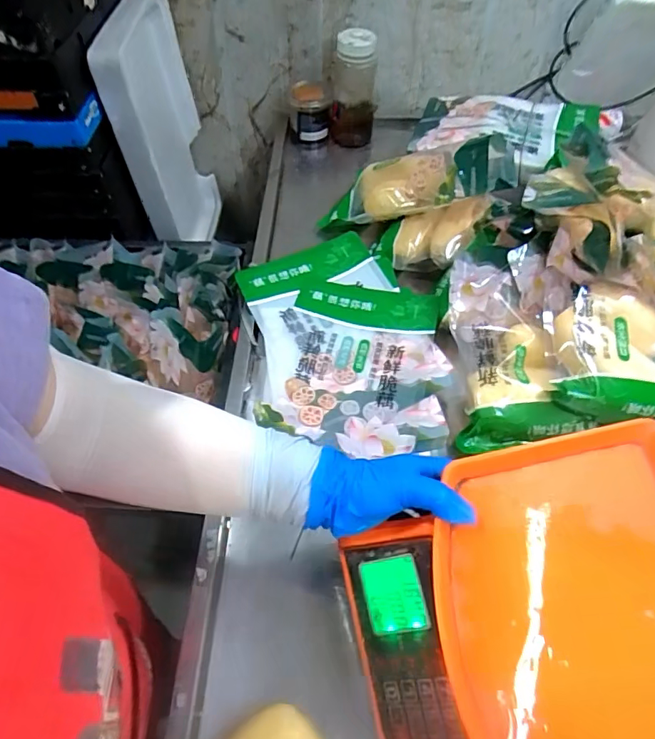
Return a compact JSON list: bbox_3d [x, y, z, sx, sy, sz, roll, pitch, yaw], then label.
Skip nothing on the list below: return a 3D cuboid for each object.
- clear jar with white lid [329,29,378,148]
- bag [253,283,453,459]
[{"bbox_3d":[0.050,-0.538,0.932,0.085,0.187,0.084,0,53,0],"label":"clear jar with white lid"},{"bbox_3d":[0.047,-0.012,0.633,0.222,0.017,0.246,12,54,9],"label":"bag"}]

